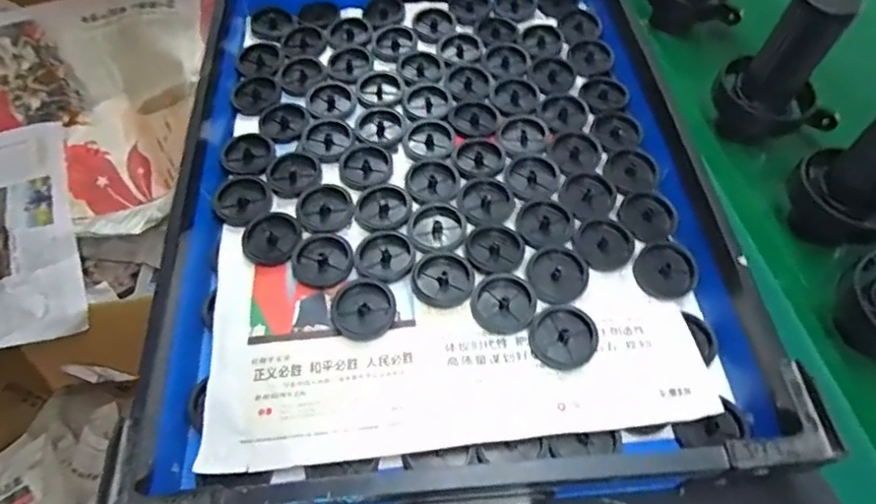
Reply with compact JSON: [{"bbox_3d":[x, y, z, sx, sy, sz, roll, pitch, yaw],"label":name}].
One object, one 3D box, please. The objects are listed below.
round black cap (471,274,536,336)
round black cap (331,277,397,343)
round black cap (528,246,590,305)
[{"bbox_3d":[0.054,0.043,0.479,0.049,0.010,0.053,0,58,-1],"label":"round black cap"},{"bbox_3d":[-0.062,0.046,0.479,0.051,0.007,0.055,0,58,-1],"label":"round black cap"},{"bbox_3d":[0.102,0.020,0.495,0.050,0.010,0.052,0,58,-1],"label":"round black cap"}]

